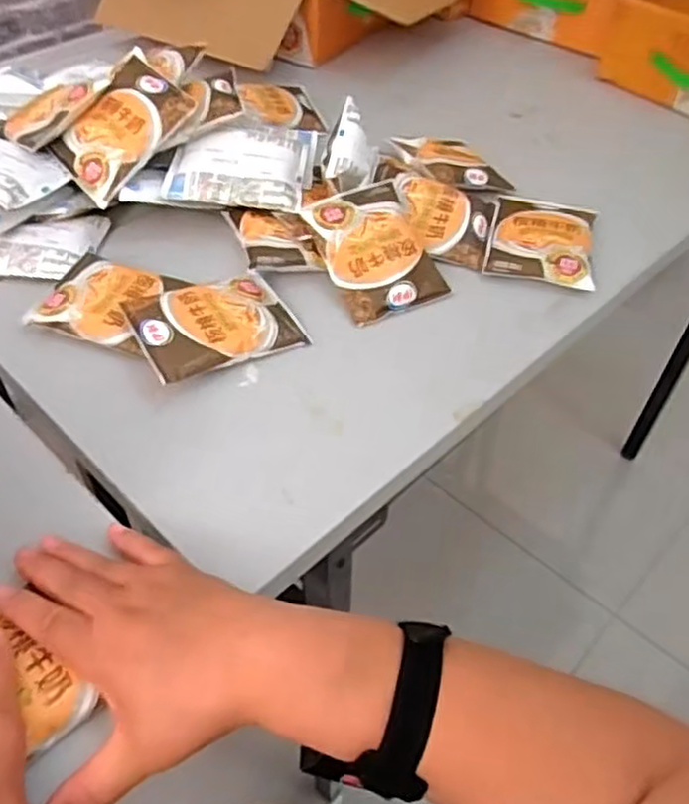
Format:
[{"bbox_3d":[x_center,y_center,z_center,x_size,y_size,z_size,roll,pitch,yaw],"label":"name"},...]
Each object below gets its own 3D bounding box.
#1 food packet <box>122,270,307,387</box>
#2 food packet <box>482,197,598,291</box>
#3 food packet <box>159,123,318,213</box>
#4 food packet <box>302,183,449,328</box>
[{"bbox_3d":[-0.108,-0.064,0.601,0.129,0.032,0.093,-25,53,-23],"label":"food packet"},{"bbox_3d":[0.193,-0.158,0.704,0.099,0.022,0.128,10,48,7],"label":"food packet"},{"bbox_3d":[-0.098,-0.248,0.720,0.129,0.040,0.148,6,48,4],"label":"food packet"},{"bbox_3d":[0.030,-0.142,0.655,0.098,0.019,0.131,-22,74,-15],"label":"food packet"}]

